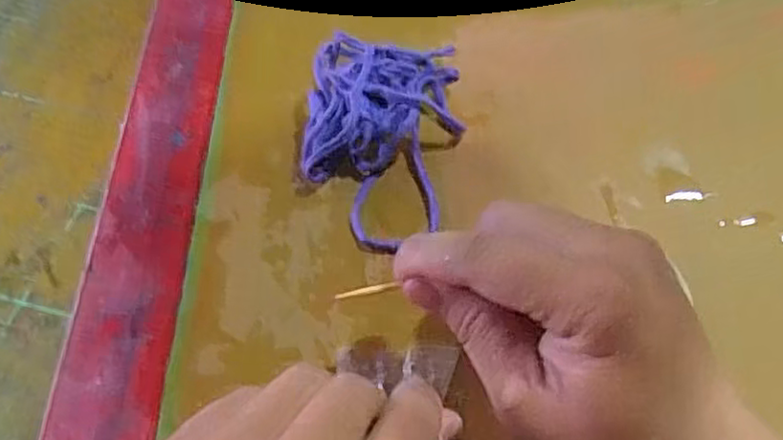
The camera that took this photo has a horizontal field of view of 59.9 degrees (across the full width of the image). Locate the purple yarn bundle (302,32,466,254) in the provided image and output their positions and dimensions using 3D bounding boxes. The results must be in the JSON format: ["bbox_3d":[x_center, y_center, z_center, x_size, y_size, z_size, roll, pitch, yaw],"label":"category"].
[{"bbox_3d":[-0.005,-0.034,0.279,0.061,0.032,0.086,1,57,6],"label":"purple yarn bundle"}]

